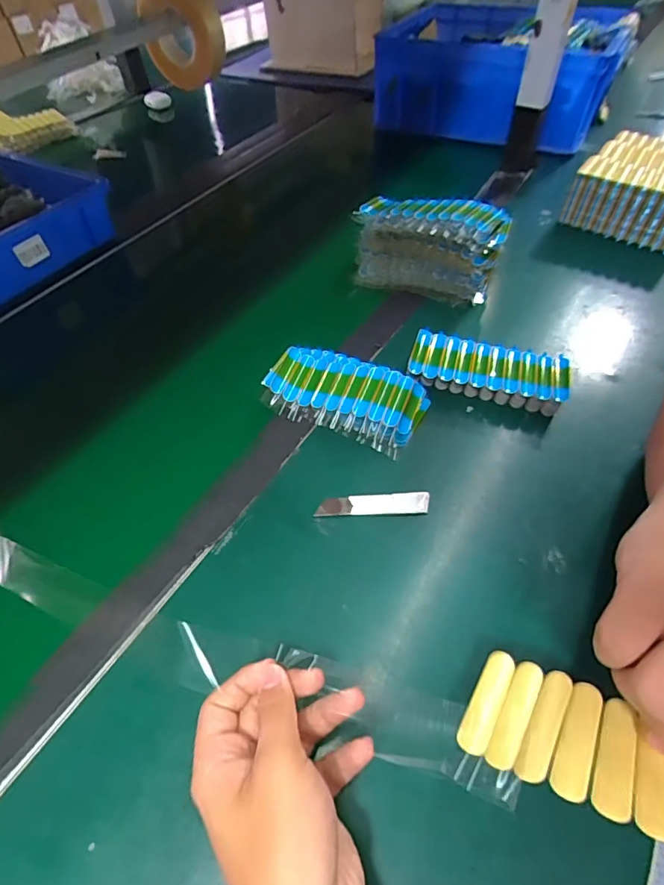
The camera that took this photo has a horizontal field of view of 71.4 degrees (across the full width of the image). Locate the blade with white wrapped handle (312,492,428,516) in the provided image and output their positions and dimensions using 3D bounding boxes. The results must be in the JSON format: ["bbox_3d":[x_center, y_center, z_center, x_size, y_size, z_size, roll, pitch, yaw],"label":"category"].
[{"bbox_3d":[0.036,0.054,0.408,0.098,0.004,0.020,-2,53,0],"label":"blade with white wrapped handle"}]

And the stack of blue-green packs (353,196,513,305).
[{"bbox_3d":[0.118,-0.243,0.578,0.177,0.101,0.078,19,56,15],"label":"stack of blue-green packs"}]

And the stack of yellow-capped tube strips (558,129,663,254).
[{"bbox_3d":[0.458,-0.373,0.677,0.158,0.075,0.199,32,60,23],"label":"stack of yellow-capped tube strips"}]

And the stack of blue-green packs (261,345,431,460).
[{"bbox_3d":[0.010,-0.050,0.473,0.162,0.027,0.087,20,56,16],"label":"stack of blue-green packs"}]

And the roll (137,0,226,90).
[{"bbox_3d":[-0.268,-0.732,0.829,0.174,0.165,0.046,12,74,5],"label":"roll"}]

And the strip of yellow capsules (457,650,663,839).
[{"bbox_3d":[0.136,0.147,0.220,0.137,0.015,0.060,3,28,36],"label":"strip of yellow capsules"}]

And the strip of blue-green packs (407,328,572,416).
[{"bbox_3d":[0.162,-0.073,0.484,0.155,0.038,0.067,14,55,12],"label":"strip of blue-green packs"}]

